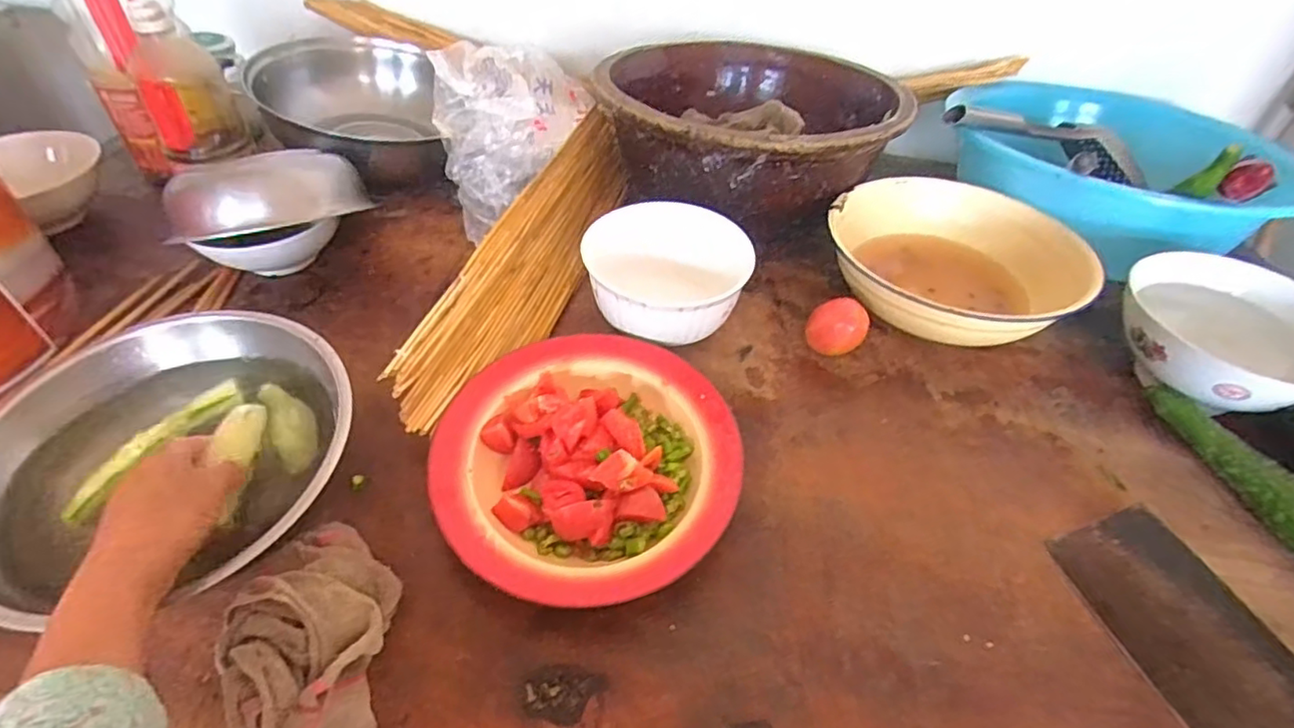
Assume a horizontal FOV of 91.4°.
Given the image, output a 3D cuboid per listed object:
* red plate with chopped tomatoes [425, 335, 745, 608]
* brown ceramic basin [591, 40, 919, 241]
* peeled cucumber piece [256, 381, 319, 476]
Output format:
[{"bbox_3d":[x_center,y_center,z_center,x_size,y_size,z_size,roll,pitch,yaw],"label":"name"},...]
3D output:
[{"bbox_3d":[-0.047,0.071,0.493,0.230,0.044,0.221,2,46,-2],"label":"red plate with chopped tomatoes"},{"bbox_3d":[0.136,-0.293,0.759,0.330,0.116,0.349,23,49,18],"label":"brown ceramic basin"},{"bbox_3d":[-0.276,0.044,0.488,0.030,0.016,0.082,-24,52,-24],"label":"peeled cucumber piece"}]

